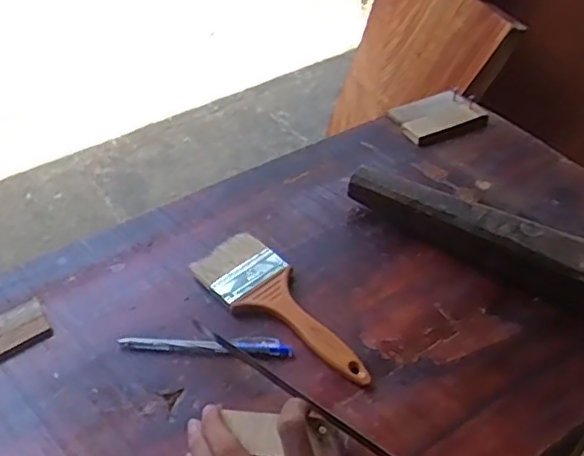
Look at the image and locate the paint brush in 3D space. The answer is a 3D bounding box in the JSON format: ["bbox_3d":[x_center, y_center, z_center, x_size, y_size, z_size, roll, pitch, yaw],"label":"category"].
[{"bbox_3d":[-0.004,0.065,0.524,0.183,0.018,0.066,34,53,31],"label":"paint brush"}]

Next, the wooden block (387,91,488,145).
[{"bbox_3d":[0.171,-0.134,0.735,0.106,0.014,0.069,-18,46,-18],"label":"wooden block"}]

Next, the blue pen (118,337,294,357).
[{"bbox_3d":[-0.068,0.094,0.498,0.136,0.009,0.017,1,43,1],"label":"blue pen"}]

